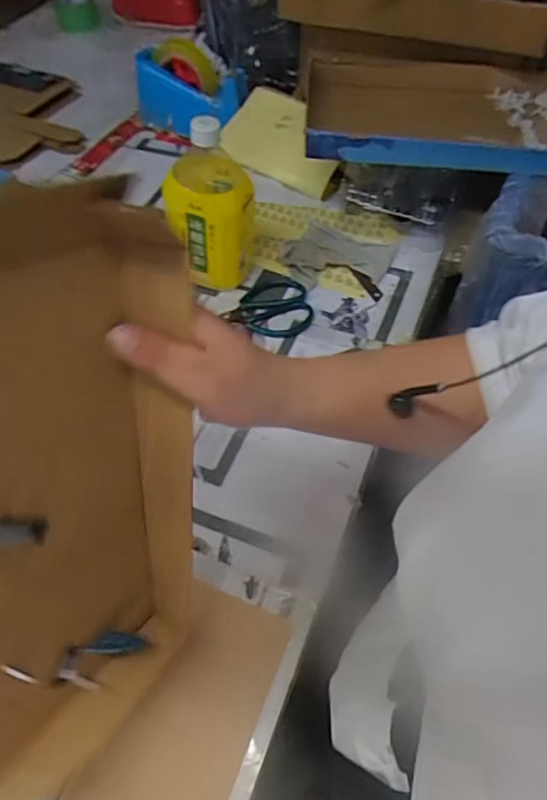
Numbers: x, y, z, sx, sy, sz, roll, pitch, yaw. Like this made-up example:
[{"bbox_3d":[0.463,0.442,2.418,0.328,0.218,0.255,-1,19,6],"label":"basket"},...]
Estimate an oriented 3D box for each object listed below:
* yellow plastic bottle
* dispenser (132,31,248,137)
[{"bbox_3d":[-0.075,-0.226,0.611,0.102,0.199,0.091,-5,56,-1],"label":"yellow plastic bottle"},{"bbox_3d":[-0.137,-0.500,0.838,0.190,0.120,0.065,7,56,8],"label":"dispenser"}]

